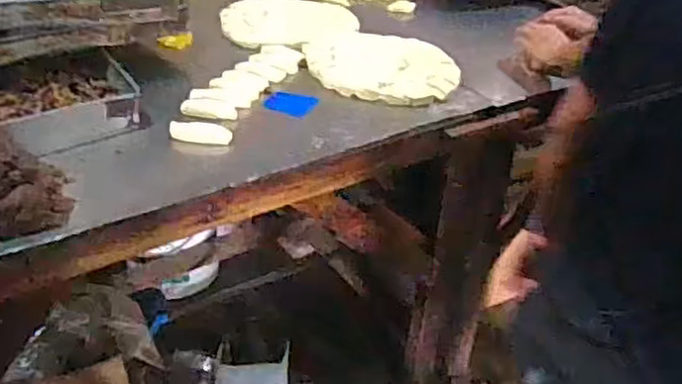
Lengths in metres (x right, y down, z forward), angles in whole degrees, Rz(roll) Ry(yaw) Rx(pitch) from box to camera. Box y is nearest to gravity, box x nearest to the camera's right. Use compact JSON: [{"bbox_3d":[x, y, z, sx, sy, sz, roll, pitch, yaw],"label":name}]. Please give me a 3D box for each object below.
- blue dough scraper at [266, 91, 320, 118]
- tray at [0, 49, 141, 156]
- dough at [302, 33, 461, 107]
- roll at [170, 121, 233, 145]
[{"bbox_3d":[-0.096,-0.169,1.301,0.092,0.004,0.081,16,40,16],"label":"blue dough scraper"},{"bbox_3d":[-0.550,-0.140,1.169,0.378,0.070,0.221,-17,41,-30],"label":"tray"},{"bbox_3d":[0.079,-0.263,1.416,0.319,0.042,0.269,11,34,7],"label":"dough"},{"bbox_3d":[-0.244,-0.105,1.191,0.113,0.029,0.035,11,35,7],"label":"roll"}]

